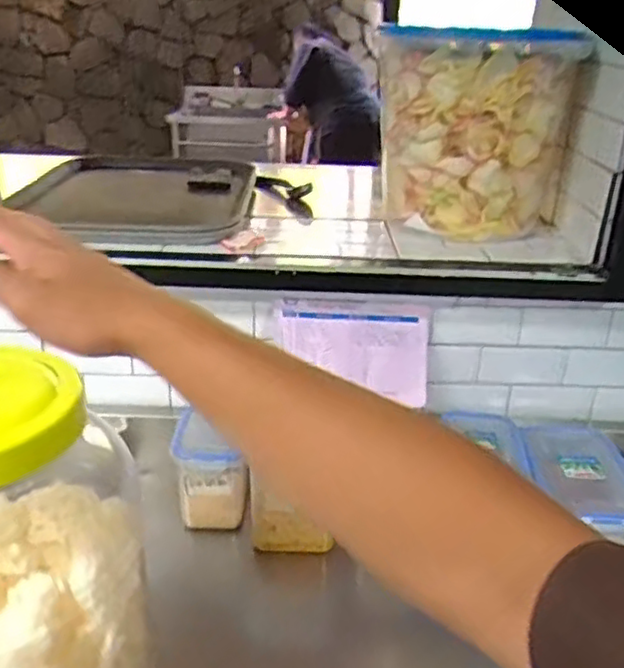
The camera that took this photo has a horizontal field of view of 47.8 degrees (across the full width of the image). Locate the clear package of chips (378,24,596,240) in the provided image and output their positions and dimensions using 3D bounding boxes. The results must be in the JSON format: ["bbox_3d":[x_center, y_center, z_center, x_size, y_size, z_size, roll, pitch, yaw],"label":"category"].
[{"bbox_3d":[0.238,-0.290,1.002,0.280,0.260,0.148,3,24,1],"label":"clear package of chips"}]

